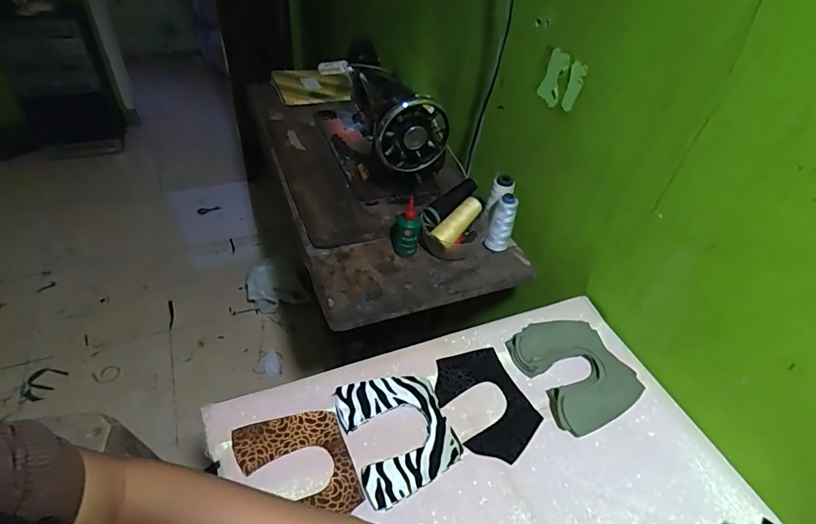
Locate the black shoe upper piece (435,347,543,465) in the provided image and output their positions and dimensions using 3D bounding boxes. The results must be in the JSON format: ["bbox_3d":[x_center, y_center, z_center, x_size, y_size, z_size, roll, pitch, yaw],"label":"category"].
[{"bbox_3d":[0.108,0.191,0.638,0.114,0.012,0.156,-20,49,-25],"label":"black shoe upper piece"}]

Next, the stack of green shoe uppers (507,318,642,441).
[{"bbox_3d":[0.241,0.159,0.674,0.138,0.034,0.164,-15,47,-21],"label":"stack of green shoe uppers"}]

